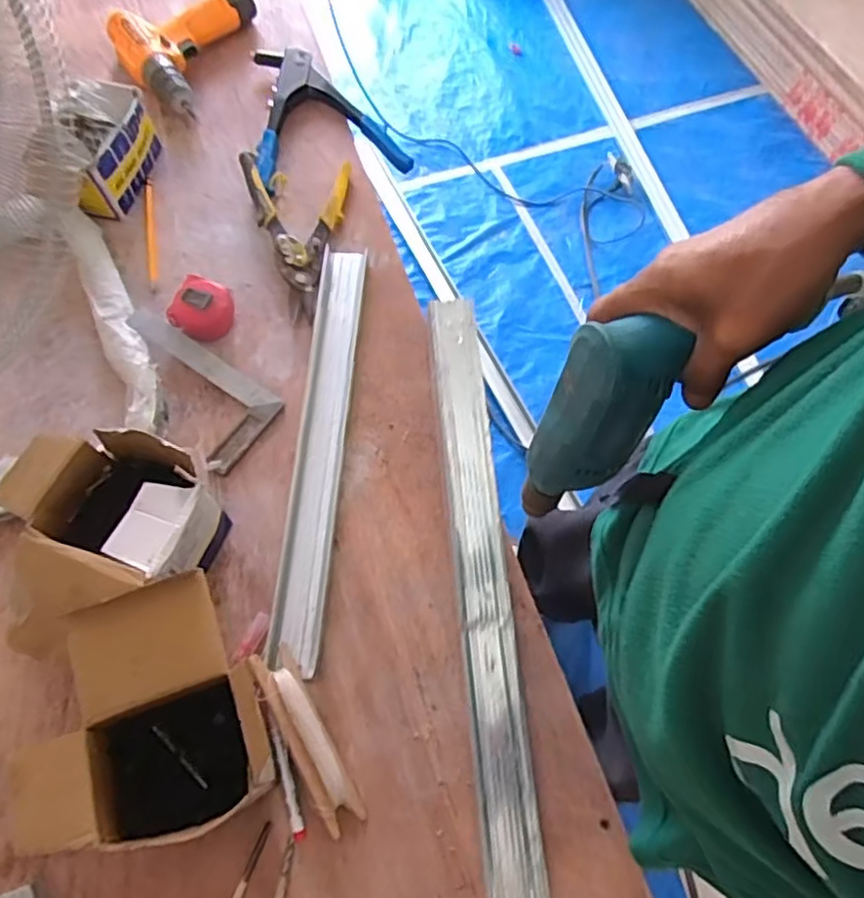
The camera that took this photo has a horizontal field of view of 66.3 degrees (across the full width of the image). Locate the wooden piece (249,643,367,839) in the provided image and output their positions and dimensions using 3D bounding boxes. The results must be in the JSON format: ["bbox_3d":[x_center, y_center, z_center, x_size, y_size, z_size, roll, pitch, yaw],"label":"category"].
[{"bbox_3d":[-0.109,0.251,0.580,0.035,0.029,0.160,-27,70,-14],"label":"wooden piece"}]

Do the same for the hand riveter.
[{"bbox_3d":[-0.149,-0.455,0.885,0.192,0.034,0.240,-13,68,-8],"label":"hand riveter"}]

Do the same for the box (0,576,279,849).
[{"bbox_3d":[-0.236,0.226,0.549,0.182,0.107,0.190,-20,69,-12],"label":"box"}]

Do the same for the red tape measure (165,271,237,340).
[{"bbox_3d":[-0.258,-0.158,0.753,0.065,0.043,0.063,20,67,6],"label":"red tape measure"}]

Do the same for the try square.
[{"bbox_3d":[-0.271,-0.068,0.722,0.205,0.016,0.101,34,69,11],"label":"try square"}]

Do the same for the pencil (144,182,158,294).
[{"bbox_3d":[-0.347,-0.264,0.816,0.013,0.007,0.179,-9,67,-7],"label":"pencil"}]

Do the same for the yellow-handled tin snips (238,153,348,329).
[{"bbox_3d":[-0.157,-0.258,0.791,0.125,0.046,0.210,-6,67,-6],"label":"yellow-handled tin snips"}]

